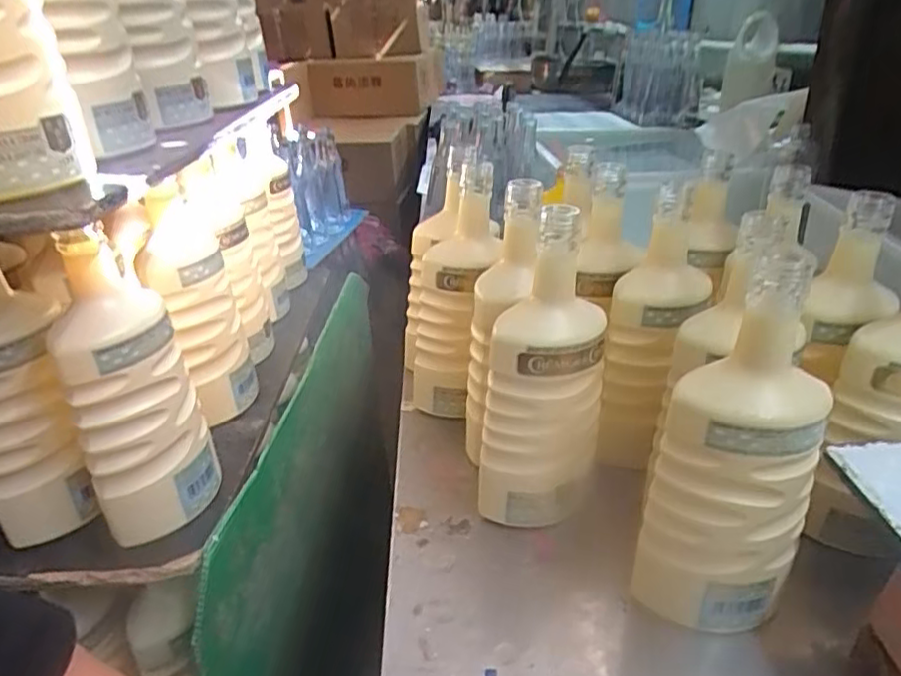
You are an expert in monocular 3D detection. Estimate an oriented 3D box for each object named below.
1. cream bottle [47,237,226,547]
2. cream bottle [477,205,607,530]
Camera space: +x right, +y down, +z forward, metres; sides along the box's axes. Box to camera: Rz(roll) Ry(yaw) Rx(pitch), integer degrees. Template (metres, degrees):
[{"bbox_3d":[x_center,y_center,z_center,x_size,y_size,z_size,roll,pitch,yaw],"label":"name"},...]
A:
[{"bbox_3d":[-0.231,0.045,0.465,0.074,0.215,0.063,-9,29,-10],"label":"cream bottle"},{"bbox_3d":[0.074,0.036,0.505,0.084,0.250,0.074,10,28,20],"label":"cream bottle"}]

